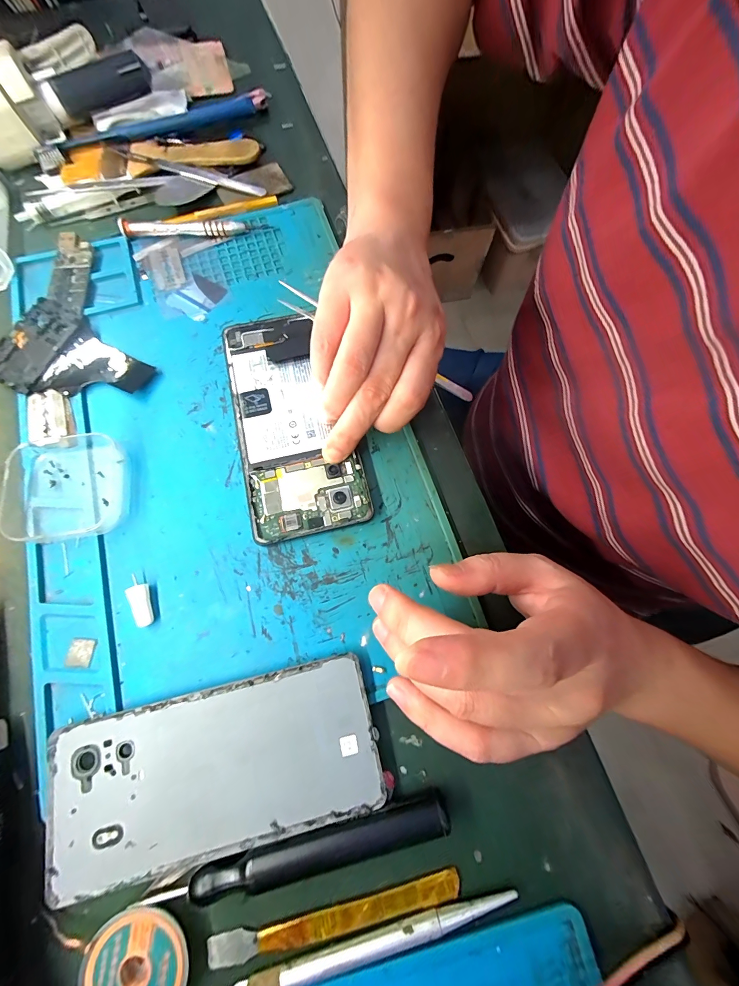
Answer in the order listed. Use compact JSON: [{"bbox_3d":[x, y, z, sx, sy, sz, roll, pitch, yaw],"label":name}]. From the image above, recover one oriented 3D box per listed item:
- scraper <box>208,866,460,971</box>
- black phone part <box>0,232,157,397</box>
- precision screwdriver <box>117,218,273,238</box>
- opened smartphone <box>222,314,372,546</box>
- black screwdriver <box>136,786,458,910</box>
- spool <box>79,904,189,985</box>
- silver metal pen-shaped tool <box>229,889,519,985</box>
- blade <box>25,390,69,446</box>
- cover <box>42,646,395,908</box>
[{"bbox_3d":[-0.015,0.200,0.165,0.119,0.004,0.011,-11,74,-4],"label":"scraper"},{"bbox_3d":[-0.226,-0.116,0.250,0.093,0.010,0.144,-30,76,-9],"label":"black phone part"},{"bbox_3d":[-0.137,-0.210,0.276,0.110,0.014,0.012,-10,74,-4],"label":"precision screwdriver"},{"bbox_3d":[-0.055,-0.049,0.233,0.070,0.004,0.159,-17,76,-6],"label":"opened smartphone"},{"bbox_3d":[-0.031,0.171,0.166,0.138,0.010,0.017,-12,74,-4],"label":"black screwdriver"},{"bbox_3d":[-0.101,0.208,0.153,0.043,0.009,0.041,0,74,-1],"label":"spool"},{"bbox_3d":[-0.001,0.208,0.159,0.141,0.006,0.010,-13,74,-5],"label":"silver metal pen-shaped tool"},{"bbox_3d":[-0.216,-0.051,0.234,0.026,0.004,0.038,-13,80,-4],"label":"blade"},{"bbox_3d":[-0.077,0.139,0.178,0.158,0.009,0.072,-13,74,-5],"label":"cover"}]

